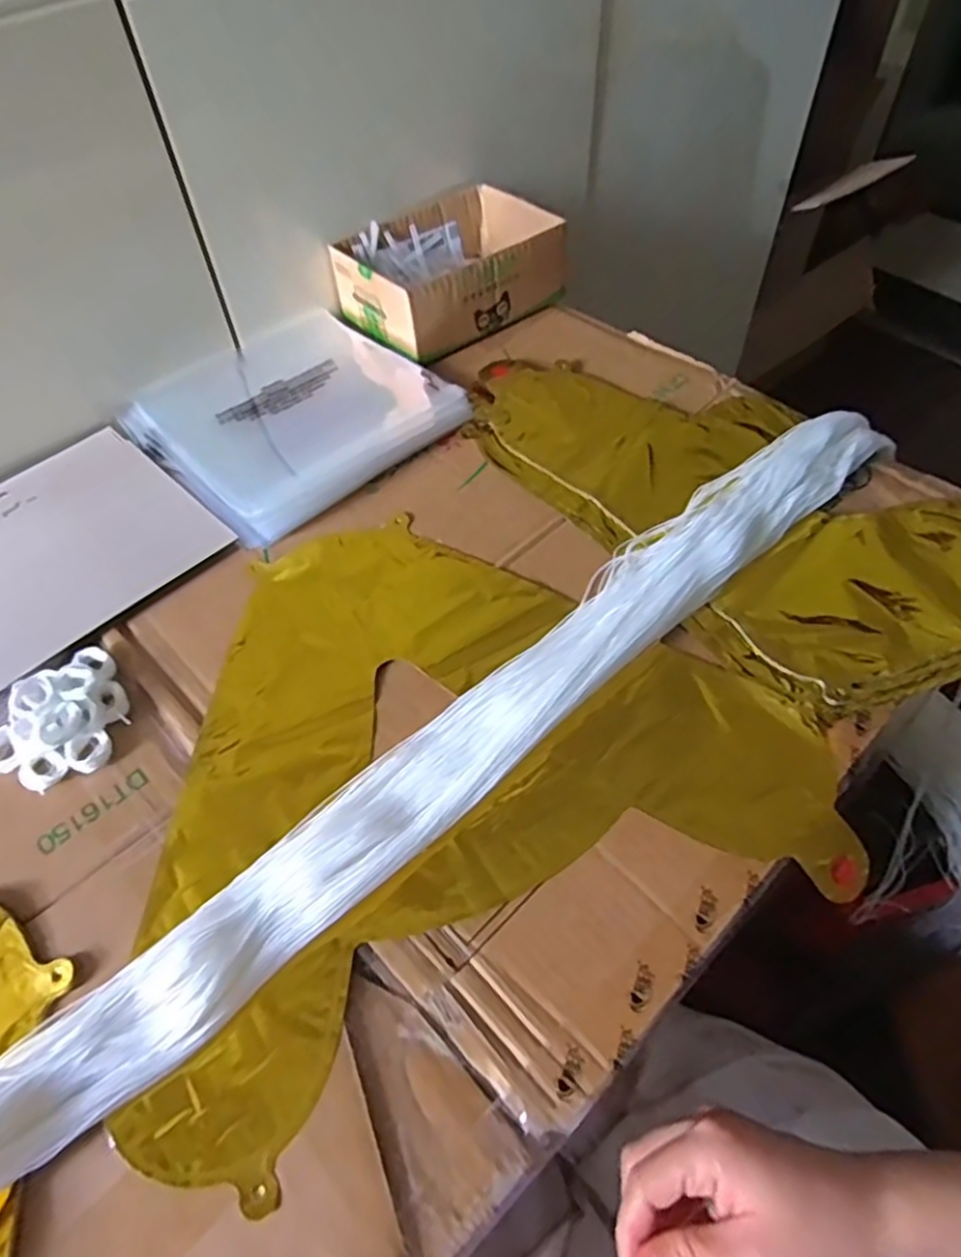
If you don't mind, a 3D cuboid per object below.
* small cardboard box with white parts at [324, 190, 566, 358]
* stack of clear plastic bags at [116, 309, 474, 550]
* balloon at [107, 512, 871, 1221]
[{"bbox_3d":[-0.030,-0.340,0.682,0.189,0.067,0.144,-31,59,-19],"label":"small cardboard box with white parts"},{"bbox_3d":[-0.159,-0.185,0.599,0.222,0.014,0.220,-37,61,-22],"label":"stack of clear plastic bags"},{"bbox_3d":[-0.026,0.058,0.423,0.369,0.006,0.329,-21,56,-13],"label":"balloon"}]

